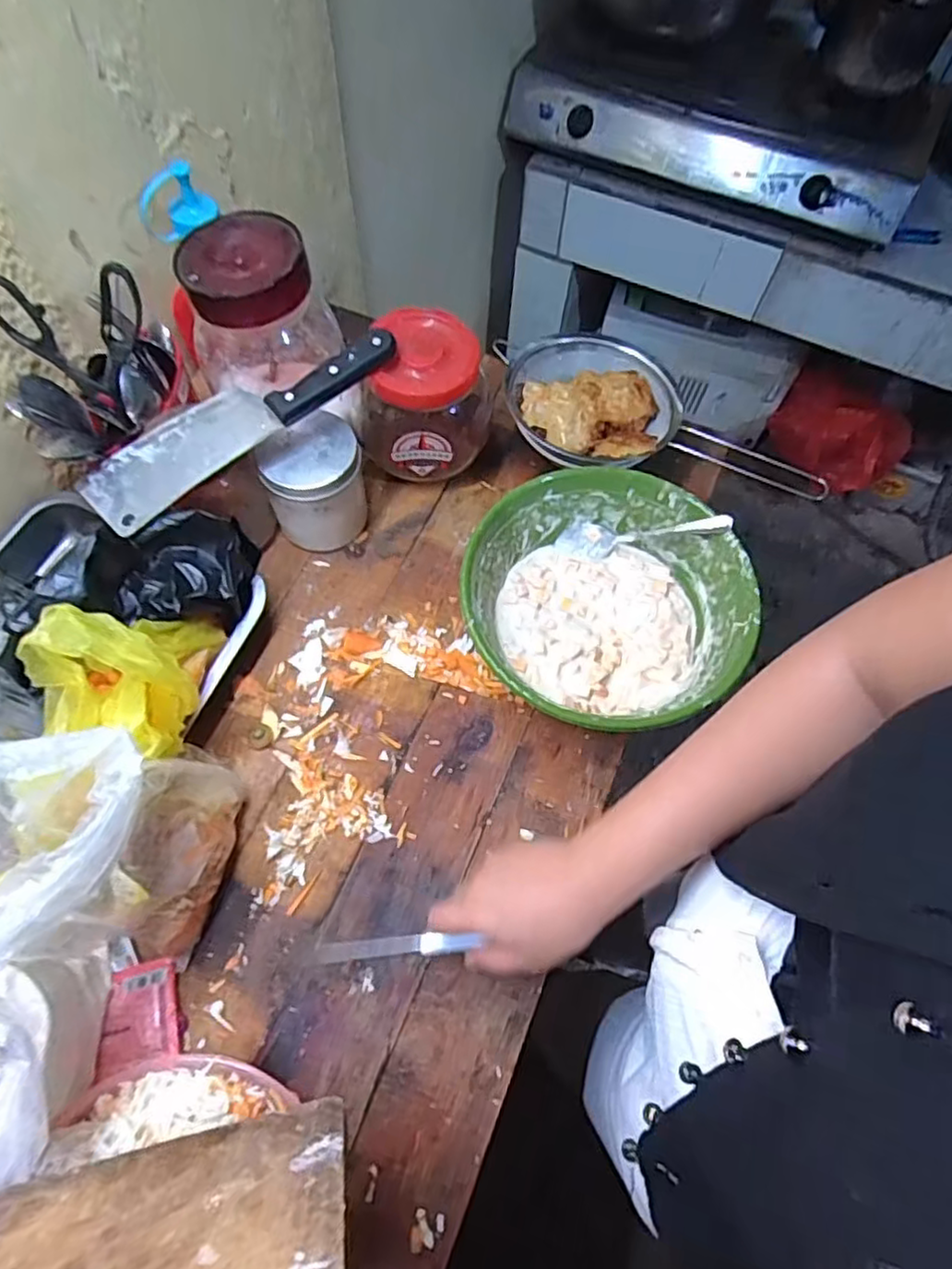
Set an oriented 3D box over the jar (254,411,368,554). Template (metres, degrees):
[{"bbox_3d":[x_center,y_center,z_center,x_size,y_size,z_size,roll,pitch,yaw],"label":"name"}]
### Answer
[{"bbox_3d":[-0.147,-0.137,0.608,0.084,0.105,0.074,-9,64,-6],"label":"jar"}]

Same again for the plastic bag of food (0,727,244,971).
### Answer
[{"bbox_3d":[-0.236,0.136,0.416,0.093,0.226,0.145,17,64,6],"label":"plastic bag of food"}]

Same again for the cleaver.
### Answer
[{"bbox_3d":[-0.193,-0.181,0.538,0.268,0.011,0.067,-38,76,-8],"label":"cleaver"}]

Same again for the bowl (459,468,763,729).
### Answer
[{"bbox_3d":[0.111,-0.024,0.575,0.235,0.077,0.226,1,64,-2],"label":"bowl"}]

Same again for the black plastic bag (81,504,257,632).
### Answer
[{"bbox_3d":[-0.245,-0.047,0.536,0.098,0.080,0.084,7,64,2],"label":"black plastic bag"}]

